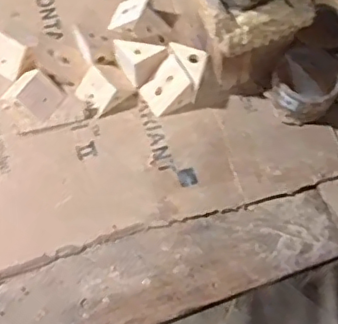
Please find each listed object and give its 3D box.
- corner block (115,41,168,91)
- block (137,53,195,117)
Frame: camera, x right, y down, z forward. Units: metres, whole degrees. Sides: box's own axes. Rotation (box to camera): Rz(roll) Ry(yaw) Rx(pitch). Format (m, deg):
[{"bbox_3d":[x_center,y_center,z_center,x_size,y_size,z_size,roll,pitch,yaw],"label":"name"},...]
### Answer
[{"bbox_3d":[-0.038,-0.136,0.766,0.050,0.056,0.061,-39,71,-17],"label":"corner block"},{"bbox_3d":[-0.004,-0.095,0.751,0.055,0.048,0.056,-31,69,-14],"label":"block"}]

